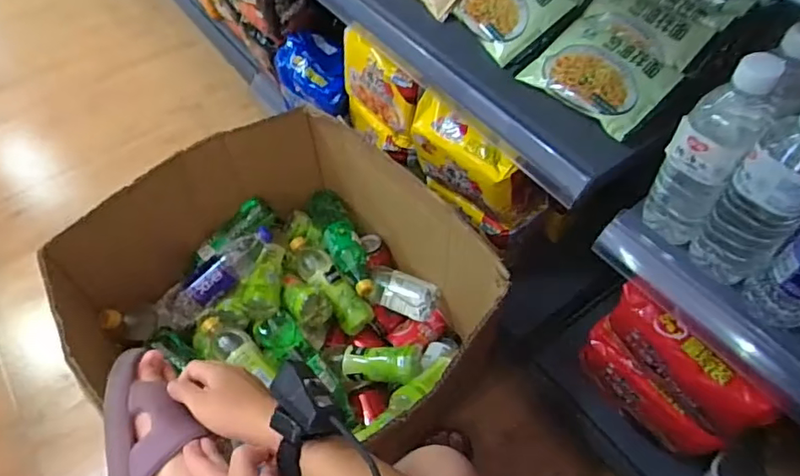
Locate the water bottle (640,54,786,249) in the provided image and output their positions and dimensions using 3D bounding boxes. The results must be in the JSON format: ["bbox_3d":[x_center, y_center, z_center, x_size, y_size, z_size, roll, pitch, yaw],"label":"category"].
[{"bbox_3d":[0.294,-0.075,0.519,0.067,0.208,0.054,33,62,21],"label":"water bottle"}]

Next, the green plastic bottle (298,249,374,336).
[{"bbox_3d":[-0.127,0.088,0.996,0.064,0.059,0.187,-35,62,-21],"label":"green plastic bottle"}]

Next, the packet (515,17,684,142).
[{"bbox_3d":[0.264,-0.217,0.701,0.135,0.035,0.162,-44,70,-8],"label":"packet"}]

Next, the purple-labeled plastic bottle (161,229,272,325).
[{"bbox_3d":[-0.316,0.068,0.942,0.224,0.061,0.067,-41,63,-3],"label":"purple-labeled plastic bottle"}]

